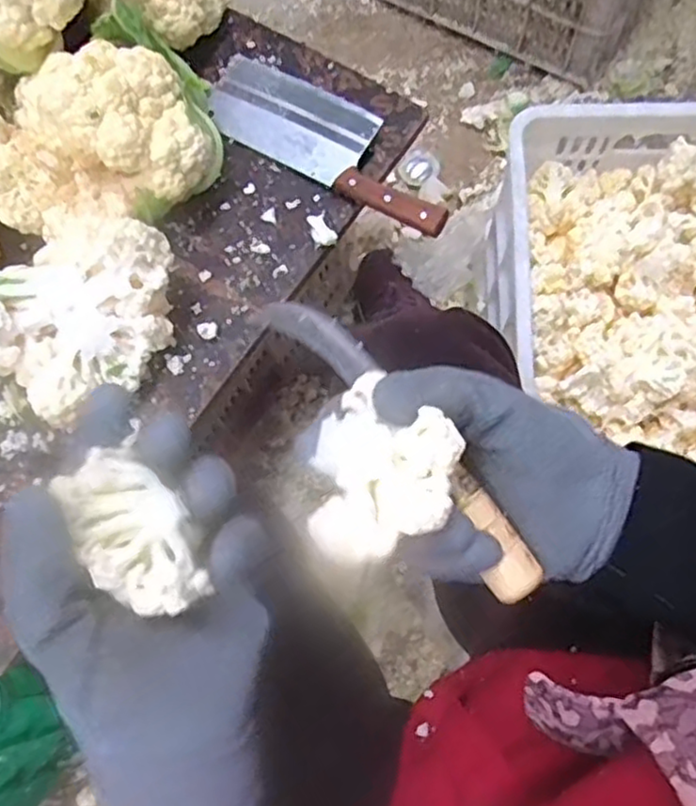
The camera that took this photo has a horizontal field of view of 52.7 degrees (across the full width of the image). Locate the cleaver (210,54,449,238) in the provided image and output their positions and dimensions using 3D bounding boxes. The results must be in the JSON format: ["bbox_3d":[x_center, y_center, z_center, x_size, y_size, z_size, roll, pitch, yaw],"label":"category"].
[{"bbox_3d":[-0.019,-0.281,0.755,0.315,0.033,0.093,34,75,12],"label":"cleaver"}]

